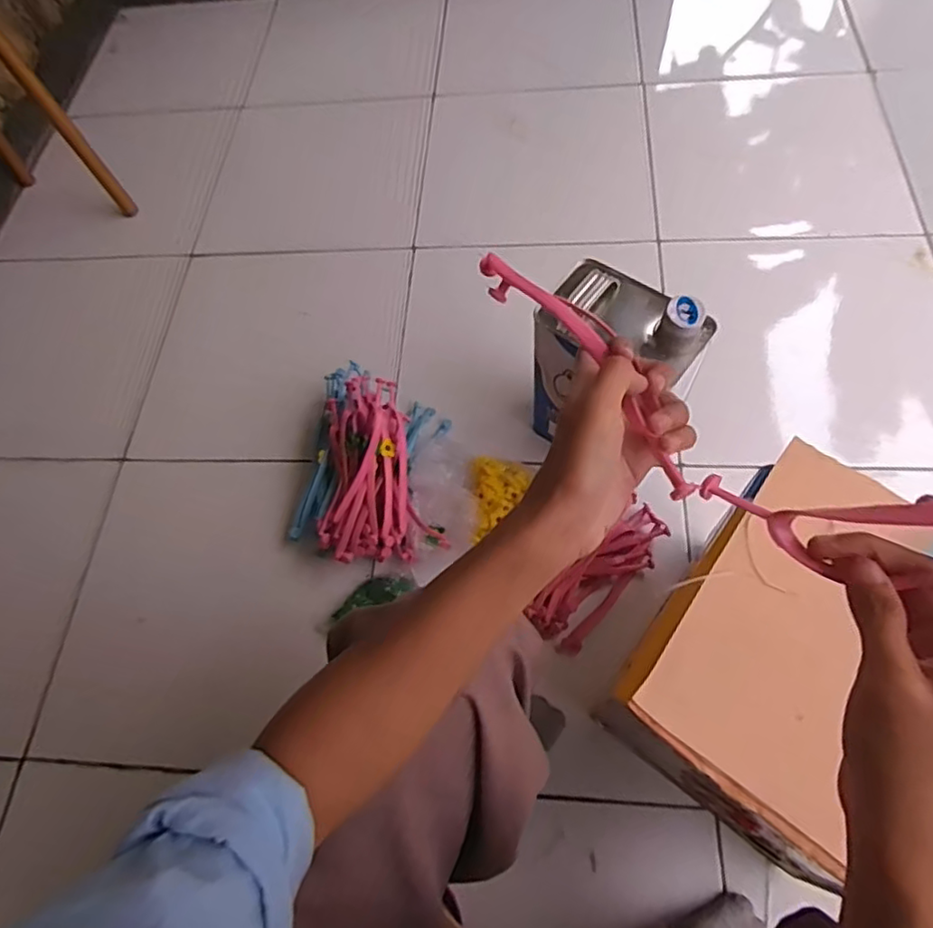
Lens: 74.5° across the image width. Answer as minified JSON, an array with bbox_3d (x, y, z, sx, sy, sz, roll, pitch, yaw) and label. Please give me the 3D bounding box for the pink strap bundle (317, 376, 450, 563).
[{"bbox_3d":[-0.120,-0.007,0.761,0.135,0.057,0.245,-5,84,1],"label":"pink strap bundle"}]

